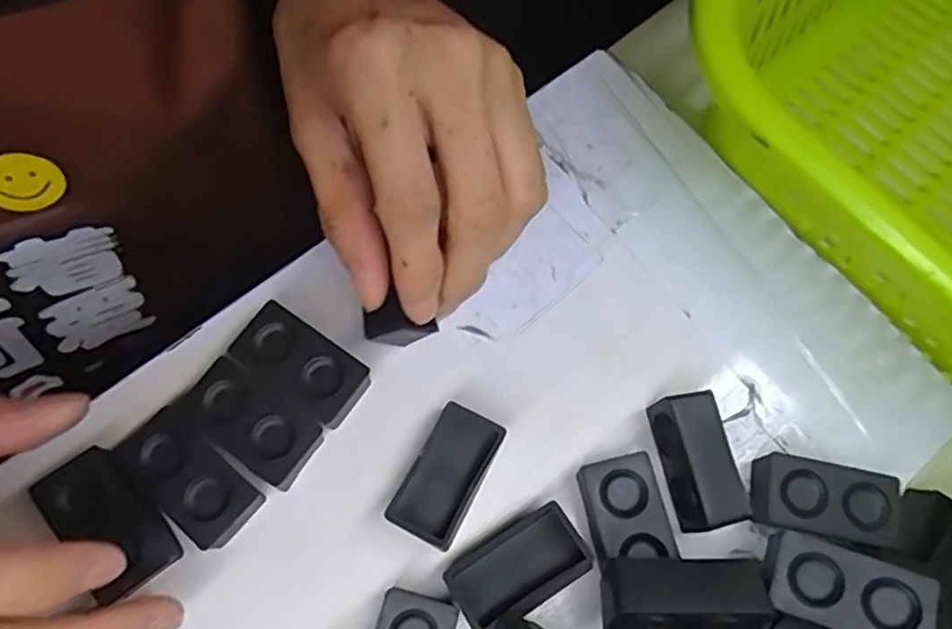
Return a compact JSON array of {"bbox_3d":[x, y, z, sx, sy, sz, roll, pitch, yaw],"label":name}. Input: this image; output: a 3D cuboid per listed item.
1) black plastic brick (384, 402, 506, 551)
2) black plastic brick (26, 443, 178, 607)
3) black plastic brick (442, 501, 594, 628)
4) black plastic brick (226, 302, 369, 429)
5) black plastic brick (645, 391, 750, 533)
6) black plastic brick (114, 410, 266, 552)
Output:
[{"bbox_3d":[-0.010,0.052,0.224,0.023,0.012,0.042,28,73,7],"label":"black plastic brick"},{"bbox_3d":[-0.111,0.062,0.210,0.024,0.019,0.040,-39,77,-14],"label":"black plastic brick"},{"bbox_3d":[0.013,0.079,0.213,0.041,0.019,0.023,-29,75,-11],"label":"black plastic brick"},{"bbox_3d":[-0.058,0.018,0.231,0.044,0.016,0.023,35,74,9],"label":"black plastic brick"},{"bbox_3d":[0.071,0.048,0.224,0.019,0.023,0.041,-13,73,-7],"label":"black plastic brick"},{"bbox_3d":[-0.089,0.053,0.218,0.044,0.018,0.023,41,75,10],"label":"black plastic brick"}]

